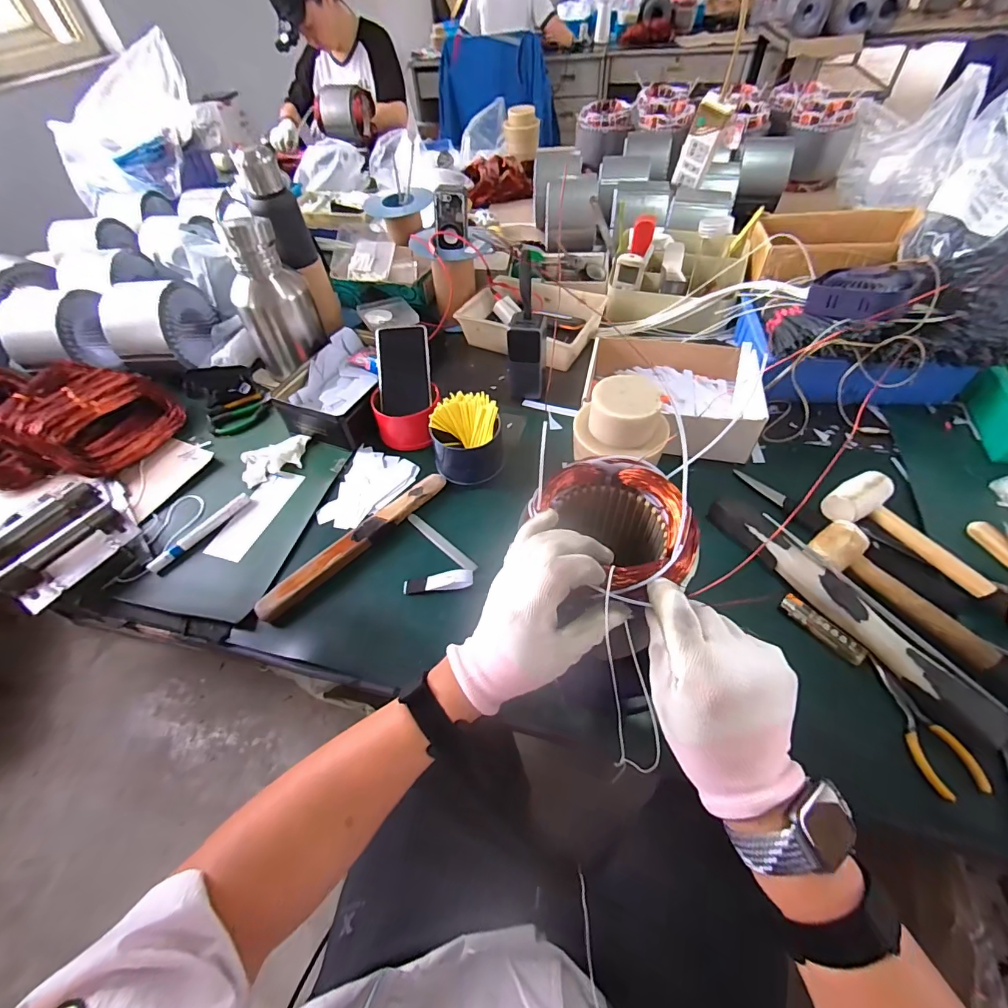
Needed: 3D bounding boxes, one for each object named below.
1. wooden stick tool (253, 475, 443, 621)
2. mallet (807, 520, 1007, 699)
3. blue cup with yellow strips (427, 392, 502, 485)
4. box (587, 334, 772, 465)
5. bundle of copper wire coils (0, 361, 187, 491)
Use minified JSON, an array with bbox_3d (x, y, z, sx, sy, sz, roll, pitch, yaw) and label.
[{"bbox_3d":[-0.183,0.044,0.565,0.034,0.017,0.273,35,61,28],"label":"wooden stick tool"},{"bbox_3d":[0.446,0.116,0.451,0.065,0.047,0.262,-34,56,-22],"label":"mallet"},{"bbox_3d":[-0.050,-0.092,0.629,0.093,0.087,0.087,-2,51,2],"label":"blue cup with yellow strips"},{"bbox_3d":[0.252,-0.168,0.681,0.248,0.072,0.201,7,51,9],"label":"box"},{"bbox_3d":[-0.775,-0.126,0.708,0.471,0.083,0.184,-1,51,3],"label":"bundle of copper wire coils"}]

